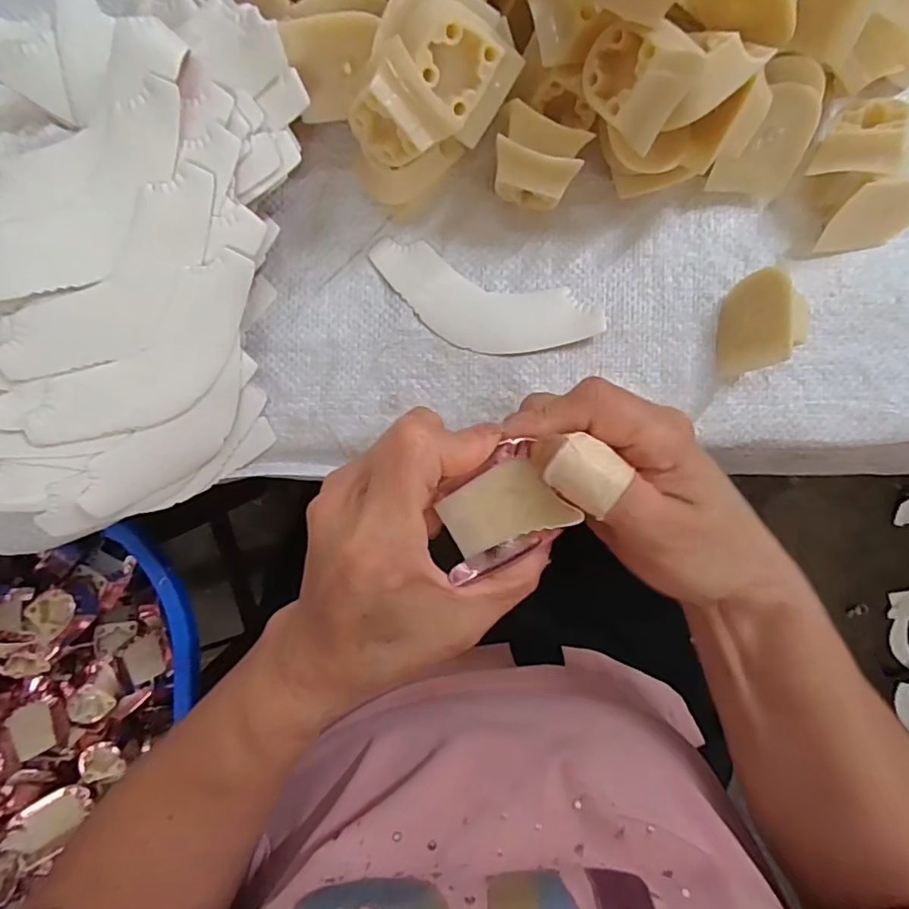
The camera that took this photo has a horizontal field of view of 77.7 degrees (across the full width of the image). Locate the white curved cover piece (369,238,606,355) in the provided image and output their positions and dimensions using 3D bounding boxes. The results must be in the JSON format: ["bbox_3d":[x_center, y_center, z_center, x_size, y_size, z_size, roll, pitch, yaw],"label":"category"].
[{"bbox_3d":[0.013,-0.073,0.279,0.114,0.007,0.041,18,90,0],"label":"white curved cover piece"}]

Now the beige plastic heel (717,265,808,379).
[{"bbox_3d":[0.143,-0.061,0.263,0.024,0.038,0.045,4,90,0],"label":"beige plastic heel"}]

